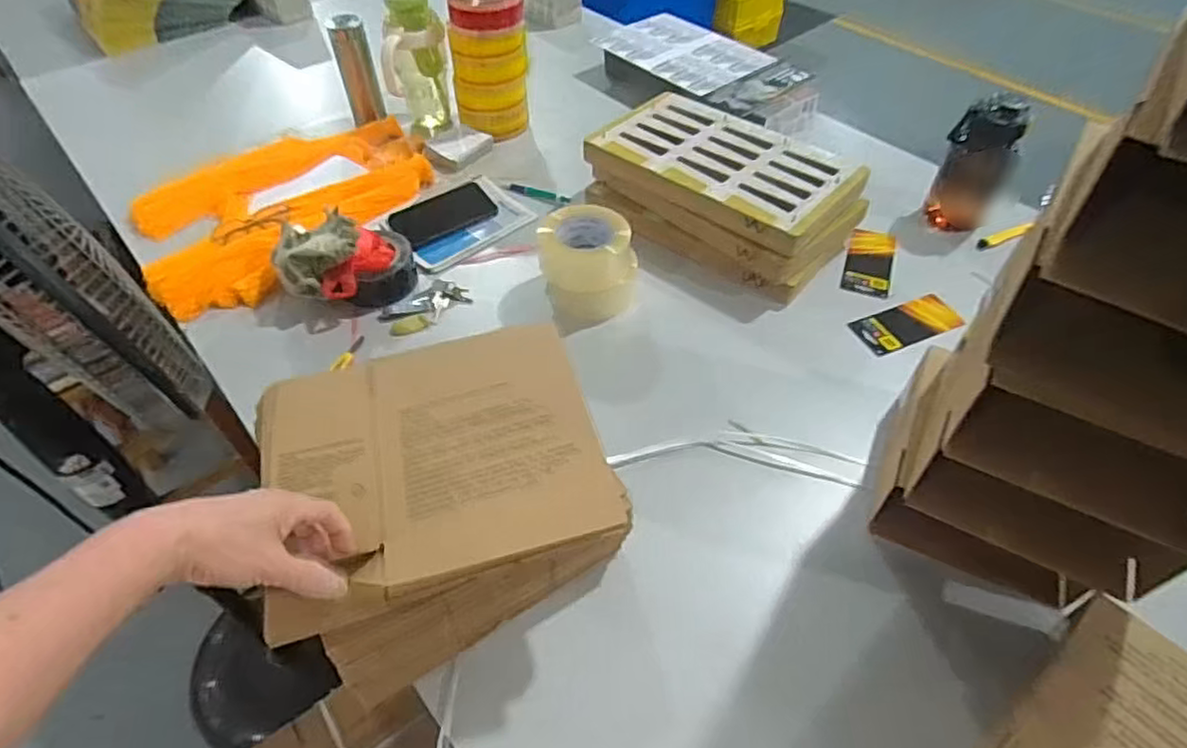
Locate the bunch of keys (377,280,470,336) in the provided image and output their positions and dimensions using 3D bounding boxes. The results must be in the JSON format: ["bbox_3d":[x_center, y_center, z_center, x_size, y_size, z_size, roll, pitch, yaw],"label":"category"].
[{"bbox_3d":[-0.241,-0.097,0.933,0.065,0.013,0.126,37,59,27],"label":"bunch of keys"}]

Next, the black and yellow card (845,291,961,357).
[{"bbox_3d":[0.439,-0.070,0.910,0.147,0.010,0.076,-18,48,-7],"label":"black and yellow card"}]

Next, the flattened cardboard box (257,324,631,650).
[{"bbox_3d":[-0.142,0.069,0.568,0.285,0.015,0.242,-16,51,-6],"label":"flattened cardboard box"}]

